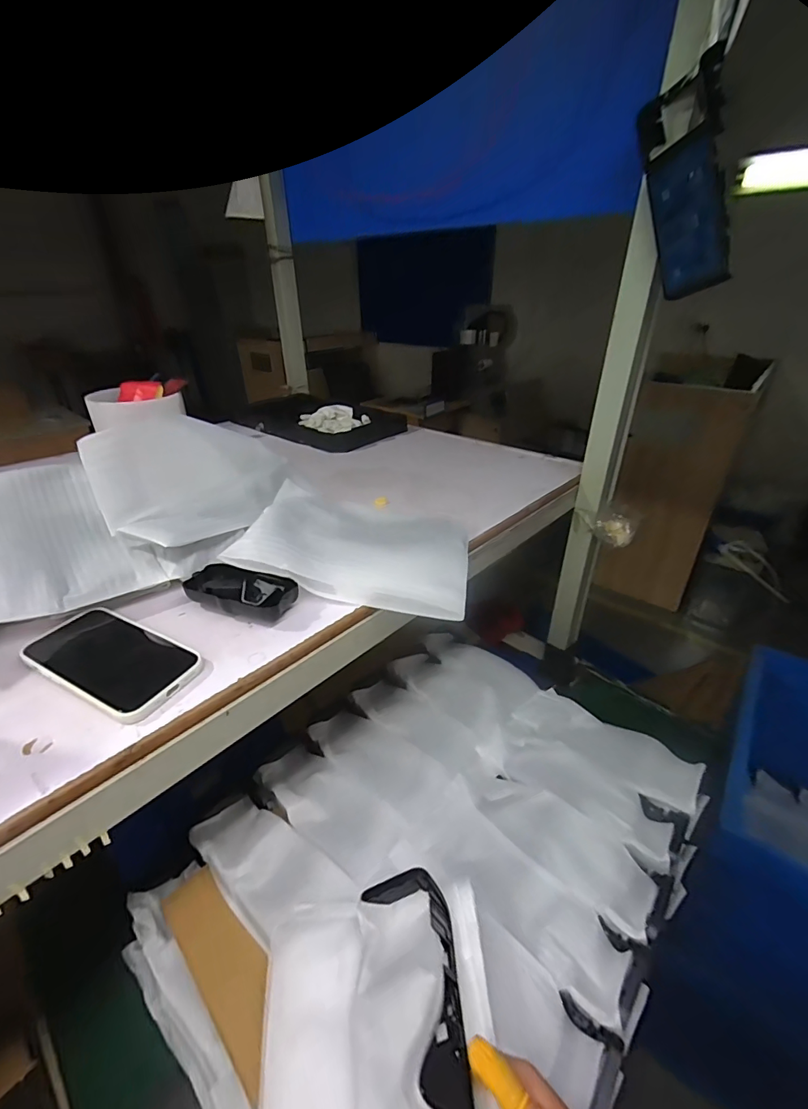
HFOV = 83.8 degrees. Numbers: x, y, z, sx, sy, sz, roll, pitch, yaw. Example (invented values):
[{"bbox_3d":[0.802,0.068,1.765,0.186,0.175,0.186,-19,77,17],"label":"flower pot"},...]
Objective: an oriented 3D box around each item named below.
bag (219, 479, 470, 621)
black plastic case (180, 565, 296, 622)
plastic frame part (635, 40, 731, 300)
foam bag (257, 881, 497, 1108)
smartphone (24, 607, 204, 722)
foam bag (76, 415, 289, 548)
[{"bbox_3d":[-0.047,-0.016,0.517,0.246,0.057,0.183,6,30,9],"label":"bag"},{"bbox_3d":[-0.163,0.039,0.442,0.109,0.029,0.052,10,31,16],"label":"black plastic case"},{"bbox_3d":[0.306,-0.399,0.488,0.028,0.209,0.099,-13,5,-22],"label":"plastic frame part"},{"bbox_3d":[-0.023,0.411,0.342,0.188,0.102,0.265,0,30,-2],"label":"foam bag"},{"bbox_3d":[-0.250,0.091,0.385,0.152,0.018,0.074,15,33,23],"label":"smartphone"},{"bbox_3d":[-0.227,-0.088,0.513,0.207,0.125,0.052,-23,38,-36],"label":"foam bag"}]

